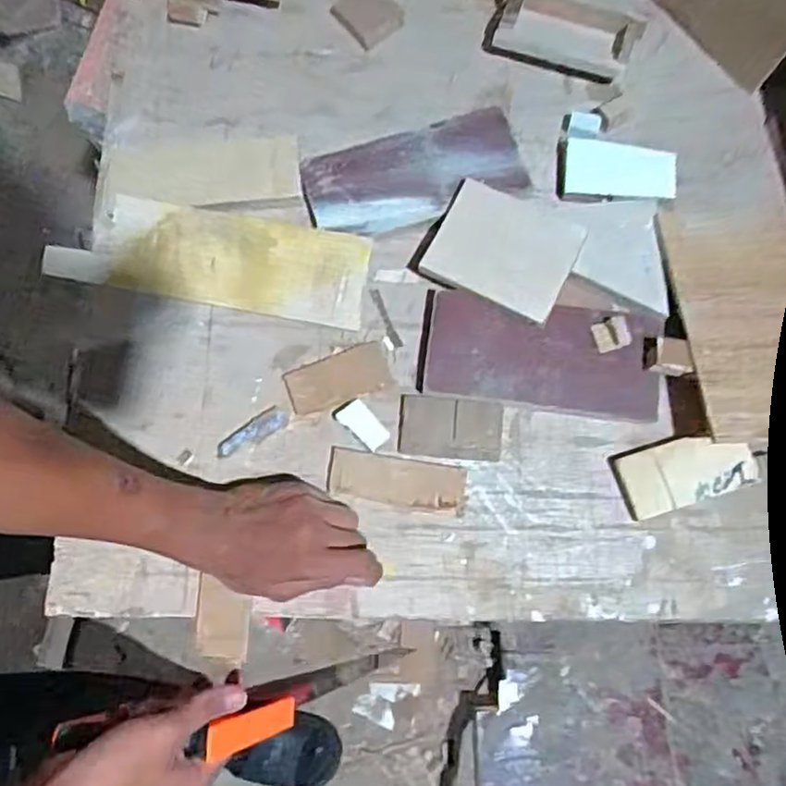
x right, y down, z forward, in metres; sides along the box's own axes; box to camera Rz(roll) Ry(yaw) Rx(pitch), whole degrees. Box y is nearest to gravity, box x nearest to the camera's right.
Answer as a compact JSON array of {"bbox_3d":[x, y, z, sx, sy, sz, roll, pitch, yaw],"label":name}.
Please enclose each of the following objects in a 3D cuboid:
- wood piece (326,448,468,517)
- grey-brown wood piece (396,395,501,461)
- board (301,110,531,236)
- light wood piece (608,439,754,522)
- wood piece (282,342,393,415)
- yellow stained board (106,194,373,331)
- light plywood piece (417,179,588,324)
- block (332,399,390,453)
[{"bbox_3d":[0.003,0.071,0.538,0.110,0.004,0.039,9,75,3],"label":"wood piece"},{"bbox_3d":[0.048,0.029,0.551,0.083,0.004,0.048,5,88,3],"label":"grey-brown wood piece"},{"bbox_3d":[0.018,-0.196,0.597,0.191,0.015,0.087,-15,75,-4],"label":"board"},{"bbox_3d":[0.236,0.062,0.540,0.106,0.018,0.051,-16,75,-4],"label":"light wood piece"},{"bbox_3d":[-0.047,-0.011,0.565,0.085,0.005,0.041,-21,75,-5],"label":"wood piece"},{"bbox_3d":[-0.137,-0.113,0.579,0.230,0.010,0.078,12,102,7],"label":"yellow stained board"},{"bbox_3d":[0.094,-0.122,0.565,0.114,0.006,0.100,26,72,10],"label":"light plywood piece"},{"bbox_3d":[-0.026,0.025,0.547,0.048,0.016,0.024,43,79,11],"label":"block"}]

